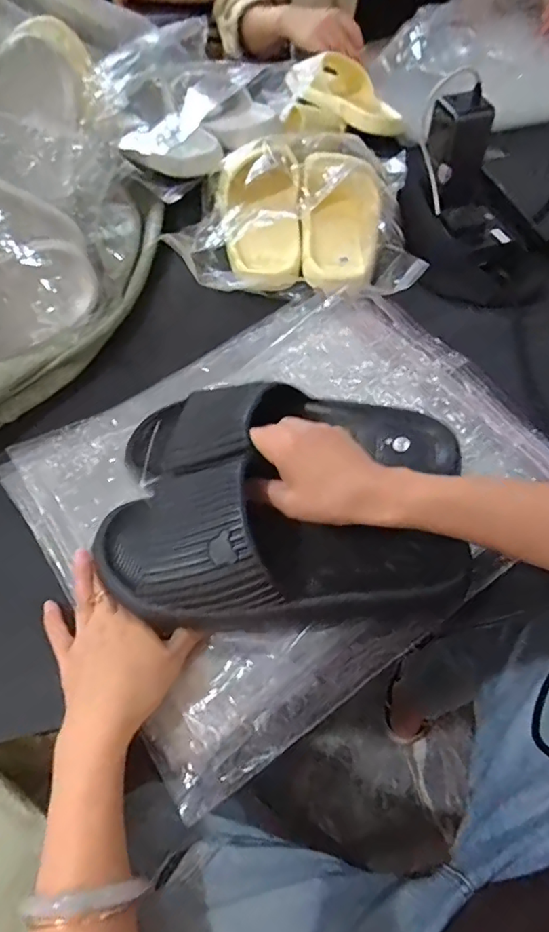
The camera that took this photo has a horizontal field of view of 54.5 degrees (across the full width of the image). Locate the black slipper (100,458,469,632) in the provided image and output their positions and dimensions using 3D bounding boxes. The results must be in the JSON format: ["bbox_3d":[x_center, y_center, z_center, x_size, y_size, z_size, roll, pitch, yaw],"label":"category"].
[{"bbox_3d":[-0.004,0.063,0.373,0.272,0.065,0.105,5,58,6],"label":"black slipper"}]

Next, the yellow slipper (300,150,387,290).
[{"bbox_3d":[0.074,-0.287,0.598,0.092,0.063,0.213,8,58,9],"label":"yellow slipper"}]

